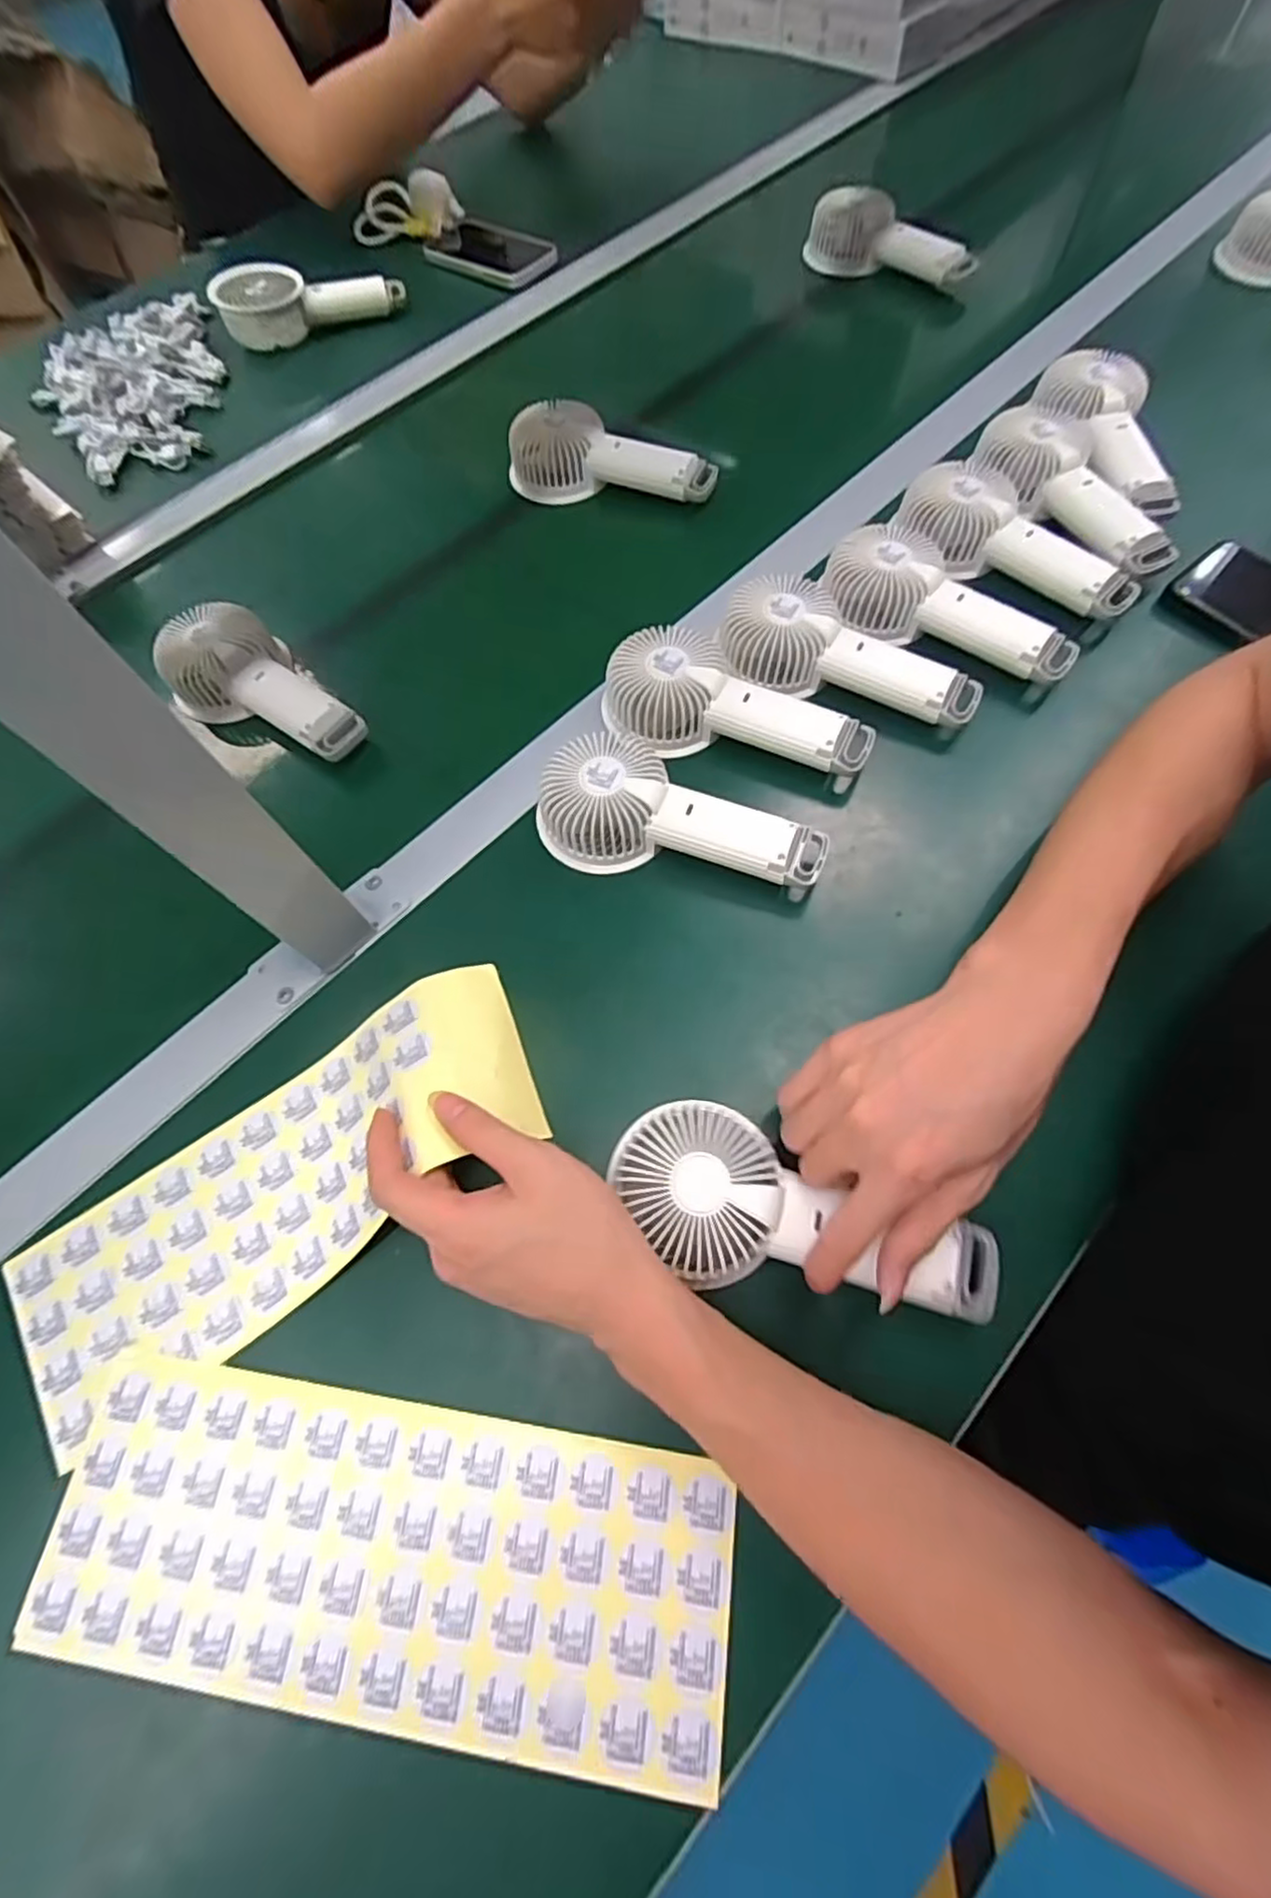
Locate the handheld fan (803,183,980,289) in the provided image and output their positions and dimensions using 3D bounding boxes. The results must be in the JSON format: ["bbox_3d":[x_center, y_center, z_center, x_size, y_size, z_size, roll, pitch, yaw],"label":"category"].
[{"bbox_3d":[0.262,-0.717,0.702,0.176,0.064,0.049,30,71,13],"label":"handheld fan"}]

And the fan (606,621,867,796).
[{"bbox_3d":[0.069,-0.162,0.455,0.176,0.045,0.078,14,68,9],"label":"fan"}]

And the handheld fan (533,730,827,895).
[{"bbox_3d":[0.030,-0.086,0.422,0.176,0.042,0.085,11,68,8],"label":"handheld fan"}]

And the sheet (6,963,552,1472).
[{"bbox_3d":[-0.183,0.122,0.354,0.285,0.042,0.101,-37,70,-5],"label":"sheet"}]

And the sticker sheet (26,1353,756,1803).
[{"bbox_3d":[-0.111,0.265,0.301,0.299,0.005,0.111,6,67,6],"label":"sticker sheet"}]

